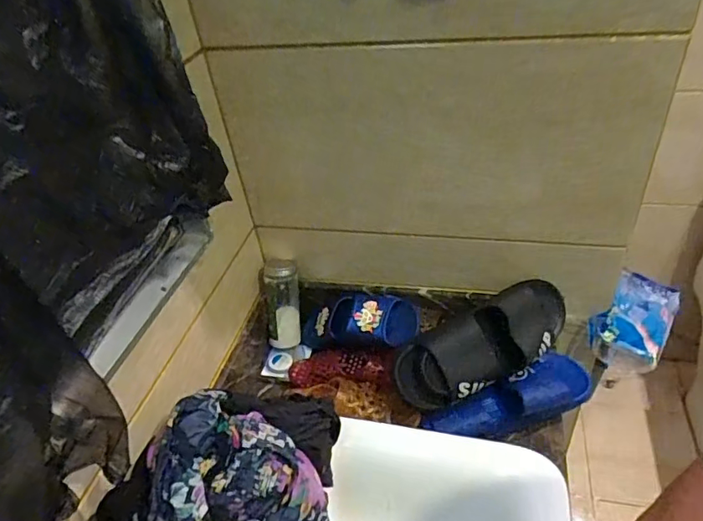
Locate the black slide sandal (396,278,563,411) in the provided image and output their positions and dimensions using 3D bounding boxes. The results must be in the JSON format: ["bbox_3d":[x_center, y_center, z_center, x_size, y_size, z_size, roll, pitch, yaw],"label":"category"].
[{"bbox_3d":[0.207,0.125,0.782,0.305,0.075,0.106,-23,42,-18],"label":"black slide sandal"}]

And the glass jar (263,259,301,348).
[{"bbox_3d":[-0.128,0.080,0.937,0.062,0.159,0.051,-2,11,7],"label":"glass jar"}]

